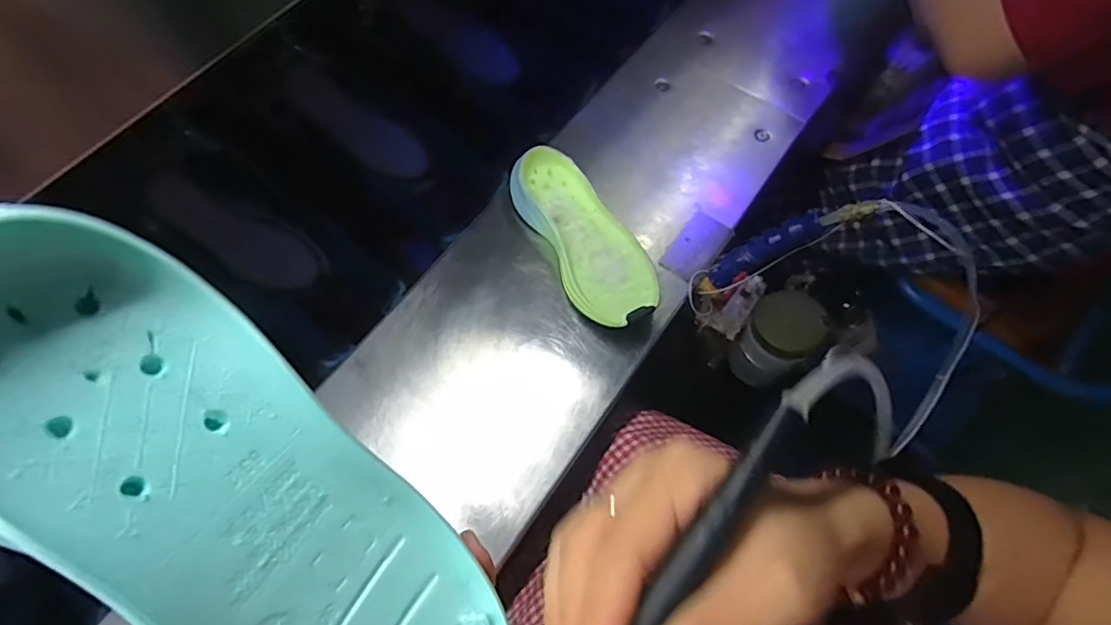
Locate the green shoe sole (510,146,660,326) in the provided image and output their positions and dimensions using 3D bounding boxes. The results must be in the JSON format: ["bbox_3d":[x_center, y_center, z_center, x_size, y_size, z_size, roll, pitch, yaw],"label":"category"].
[{"bbox_3d":[0.032,-0.077,0.574,0.086,0.049,0.212,-26,69,-12],"label":"green shoe sole"}]

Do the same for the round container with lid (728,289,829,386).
[{"bbox_3d":[0.253,0.031,0.636,0.071,0.113,0.073,0,65,-1],"label":"round container with lid"}]

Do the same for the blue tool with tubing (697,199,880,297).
[{"bbox_3d":[0.196,-0.056,0.500,0.032,0.190,0.023,19,63,-22],"label":"blue tool with tubing"}]

